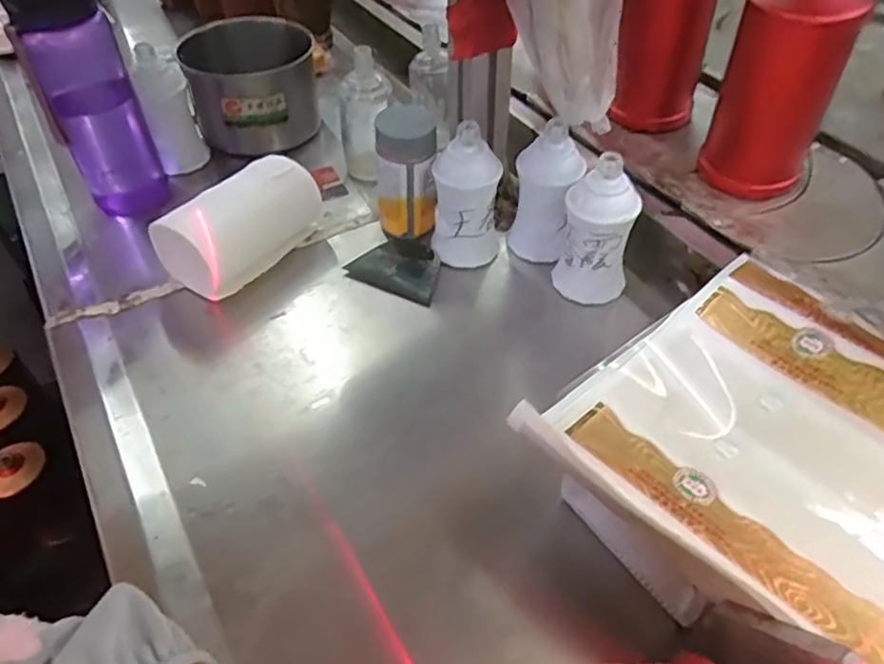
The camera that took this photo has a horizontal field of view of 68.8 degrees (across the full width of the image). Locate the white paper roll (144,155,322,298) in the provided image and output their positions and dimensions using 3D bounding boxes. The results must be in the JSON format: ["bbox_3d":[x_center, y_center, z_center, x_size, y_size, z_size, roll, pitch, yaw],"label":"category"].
[{"bbox_3d":[-0.171,-0.088,0.556,0.062,0.068,0.136,28,55,25],"label":"white paper roll"}]

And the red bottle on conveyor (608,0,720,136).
[{"bbox_3d":[0.208,-0.277,0.609,0.074,0.167,0.069,31,56,26],"label":"red bottle on conveyor"}]

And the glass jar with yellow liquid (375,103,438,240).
[{"bbox_3d":[-0.032,-0.138,0.567,0.057,0.105,0.053,-5,48,-2],"label":"glass jar with yellow liquid"}]

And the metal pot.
[{"bbox_3d":[-0.201,-0.262,0.692,0.131,0.087,0.124,-12,49,-8],"label":"metal pot"}]

